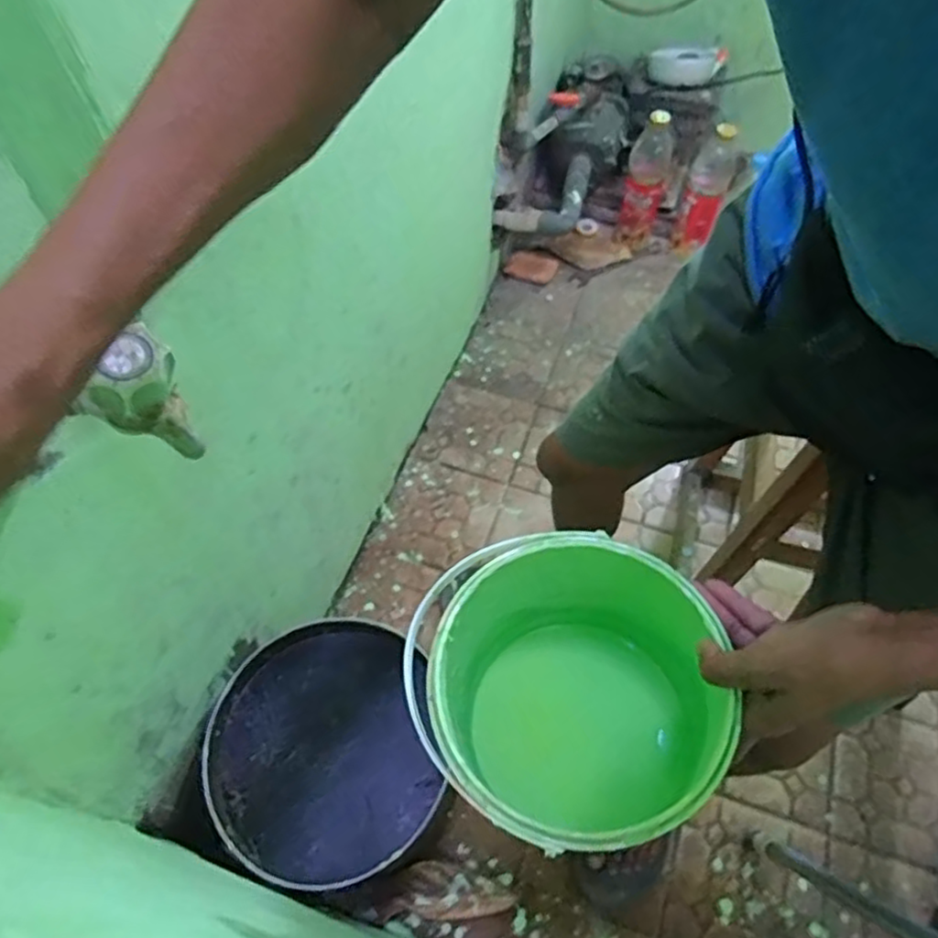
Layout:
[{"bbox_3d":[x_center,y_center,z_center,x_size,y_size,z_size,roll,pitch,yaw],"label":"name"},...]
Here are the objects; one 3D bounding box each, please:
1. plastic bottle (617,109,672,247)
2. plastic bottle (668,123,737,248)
[{"bbox_3d":[0.388,-0.625,1.481,0.087,0.304,0.081,12,59,7],"label":"plastic bottle"},{"bbox_3d":[0.508,-0.600,1.443,0.087,0.260,0.090,21,60,12],"label":"plastic bottle"}]

